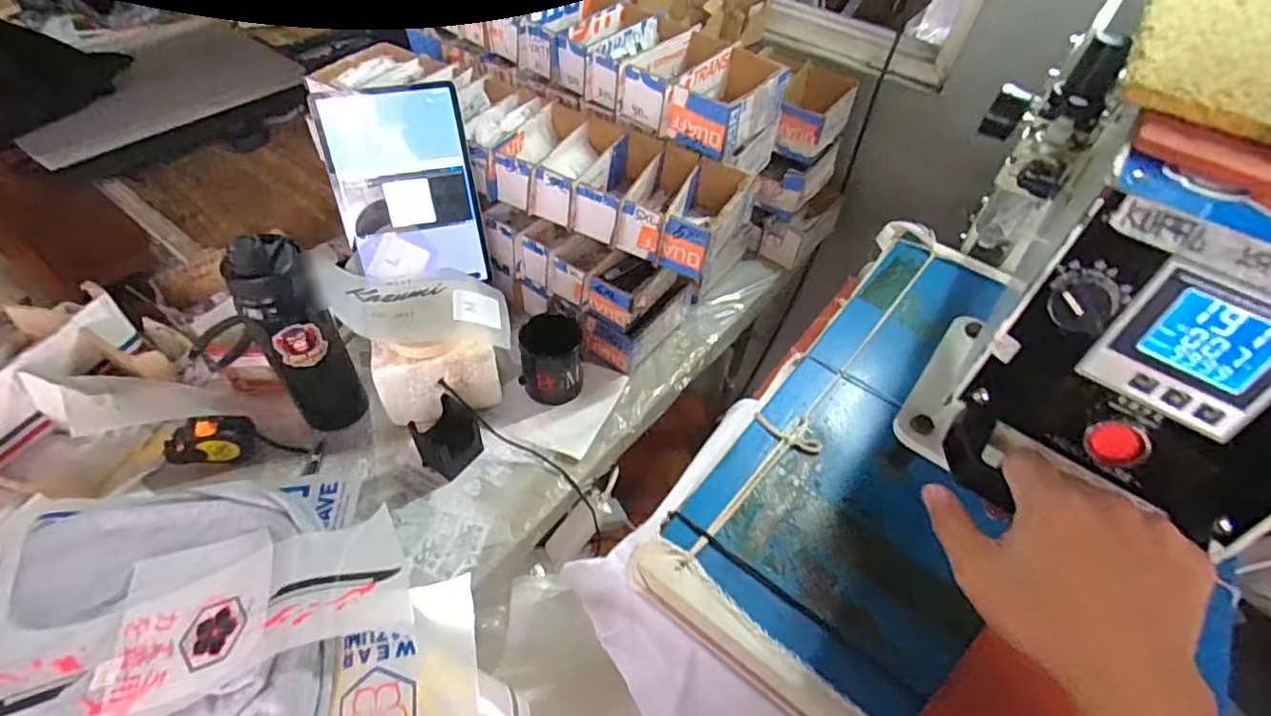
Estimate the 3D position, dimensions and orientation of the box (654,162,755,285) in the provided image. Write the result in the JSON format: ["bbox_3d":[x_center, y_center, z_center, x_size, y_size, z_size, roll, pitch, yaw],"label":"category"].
[{"bbox_3d":[0.090,-0.180,0.762,0.078,0.075,0.161,19,49,10],"label":"box"}]

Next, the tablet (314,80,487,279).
[{"bbox_3d":[-0.280,-0.207,0.734,0.158,0.227,0.009,-12,22,-15],"label":"tablet"}]

